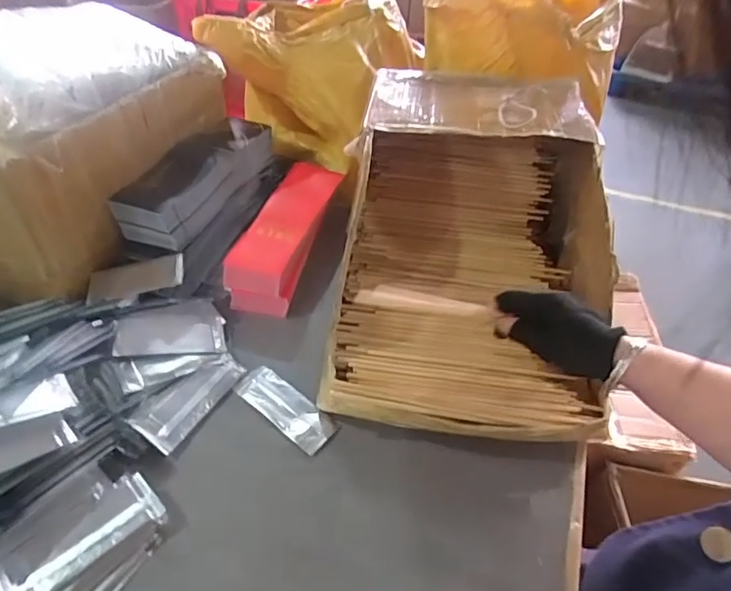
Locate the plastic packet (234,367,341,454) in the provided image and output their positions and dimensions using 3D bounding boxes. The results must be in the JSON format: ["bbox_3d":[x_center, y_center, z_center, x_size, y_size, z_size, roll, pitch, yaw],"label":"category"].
[{"bbox_3d":[-0.090,0.123,0.556,0.128,0.010,0.047,33,50,25],"label":"plastic packet"}]

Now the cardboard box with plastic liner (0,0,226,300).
[{"bbox_3d":[-0.410,-0.220,0.652,0.254,0.246,0.408,20,46,14],"label":"cardboard box with plastic liner"}]

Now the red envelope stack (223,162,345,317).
[{"bbox_3d":[-0.112,-0.099,0.741,0.095,0.056,0.293,11,44,4],"label":"red envelope stack"}]

